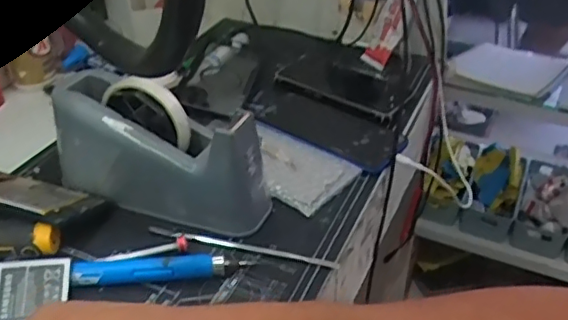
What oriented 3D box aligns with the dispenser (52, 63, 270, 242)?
[{"bbox_3d":[-0.112,-0.011,0.521,0.199,0.104,0.060,13,38,16],"label":"dispenser"}]

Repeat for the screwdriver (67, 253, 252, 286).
[{"bbox_3d":[-0.099,0.086,0.462,0.130,0.020,0.020,-3,36,-6],"label":"screwdriver"}]

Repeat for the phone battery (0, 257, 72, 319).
[{"bbox_3d":[-0.191,0.098,0.439,0.056,0.004,0.047,-4,65,-5],"label":"phone battery"}]

